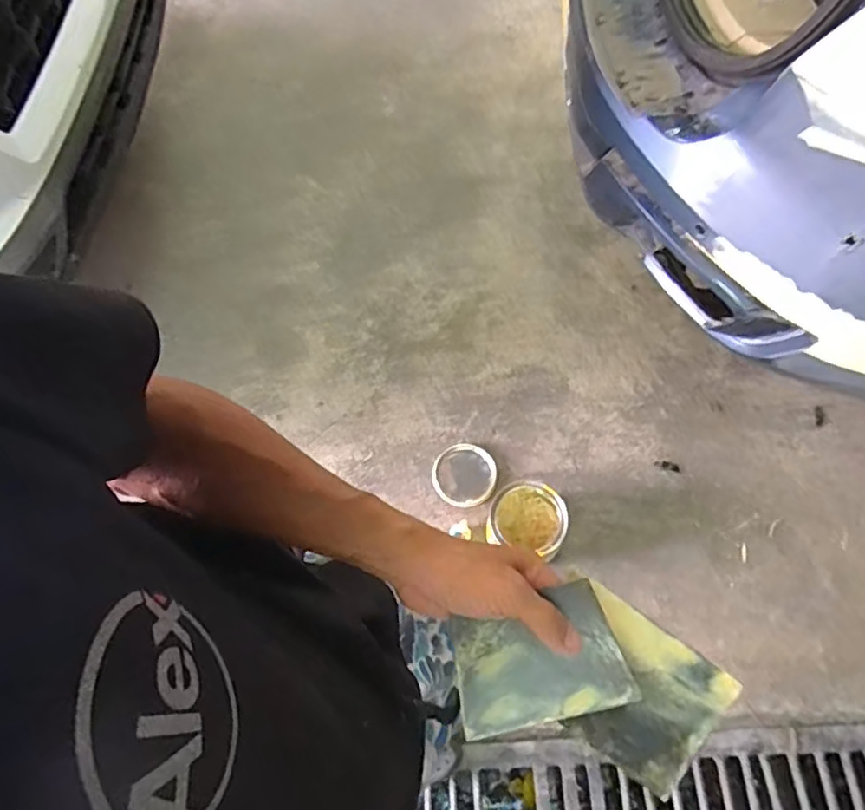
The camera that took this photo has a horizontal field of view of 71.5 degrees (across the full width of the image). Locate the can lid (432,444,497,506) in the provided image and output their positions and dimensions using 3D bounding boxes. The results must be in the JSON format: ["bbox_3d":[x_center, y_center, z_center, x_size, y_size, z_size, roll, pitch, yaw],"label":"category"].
[{"bbox_3d":[0.078,0.168,1.434,0.148,0.013,0.145,-1,68,2],"label":"can lid"}]

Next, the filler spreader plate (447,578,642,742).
[{"bbox_3d":[0.072,0.180,0.421,0.117,0.006,0.082,-18,78,3],"label":"filler spreader plate"}]

